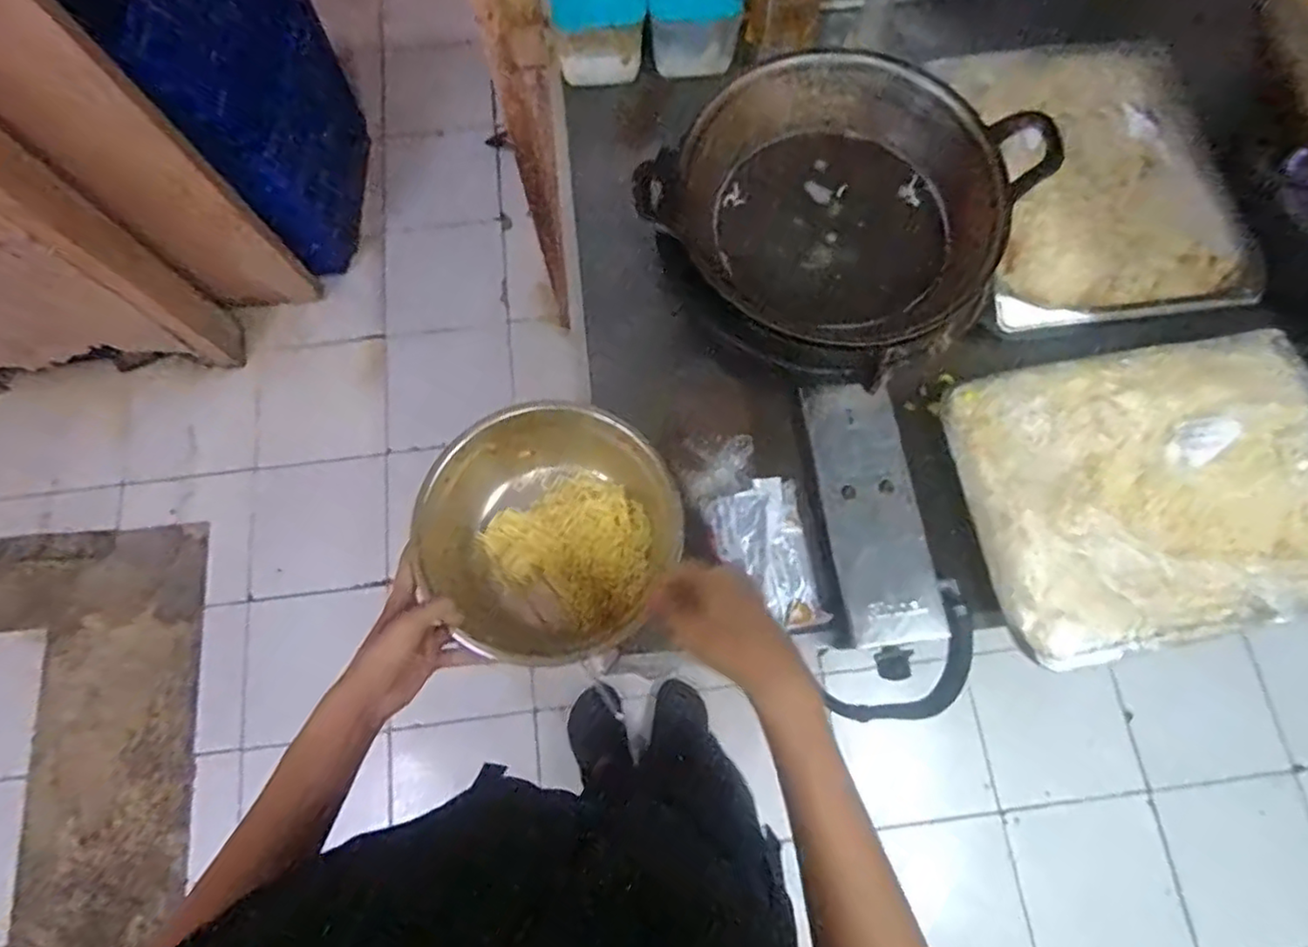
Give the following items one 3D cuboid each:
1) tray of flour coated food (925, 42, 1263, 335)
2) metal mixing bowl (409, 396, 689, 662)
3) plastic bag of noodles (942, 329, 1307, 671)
[{"bbox_3d":[0.442,-0.296,0.664,0.252,0.034,0.299,-6,74,0],"label":"tray of flour coated food"},{"bbox_3d":[-0.097,0.056,0.623,0.216,0.075,0.227,0,74,1],"label":"metal mixing bowl"},{"bbox_3d":[0.478,0.009,0.615,0.370,0.039,0.272,-11,74,-2],"label":"plastic bag of noodles"}]

